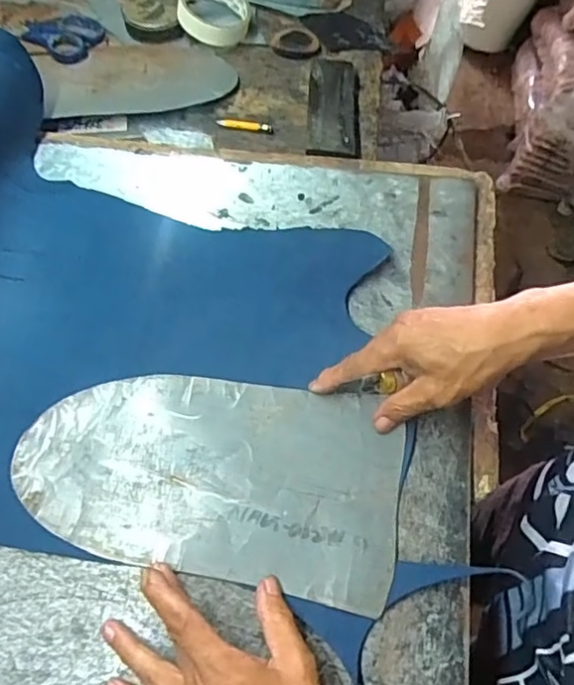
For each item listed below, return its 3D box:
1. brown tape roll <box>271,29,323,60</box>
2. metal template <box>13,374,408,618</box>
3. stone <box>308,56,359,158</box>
[{"bbox_3d":[0.011,-0.359,0.709,0.059,0.008,0.054,-1,61,1],"label":"brown tape roll"},{"bbox_3d":[-0.056,0.095,0.441,0.276,0.007,0.146,11,65,4],"label":"metal template"},{"bbox_3d":[0.052,-0.262,0.650,0.055,0.016,0.164,5,63,-3],"label":"stone"}]

